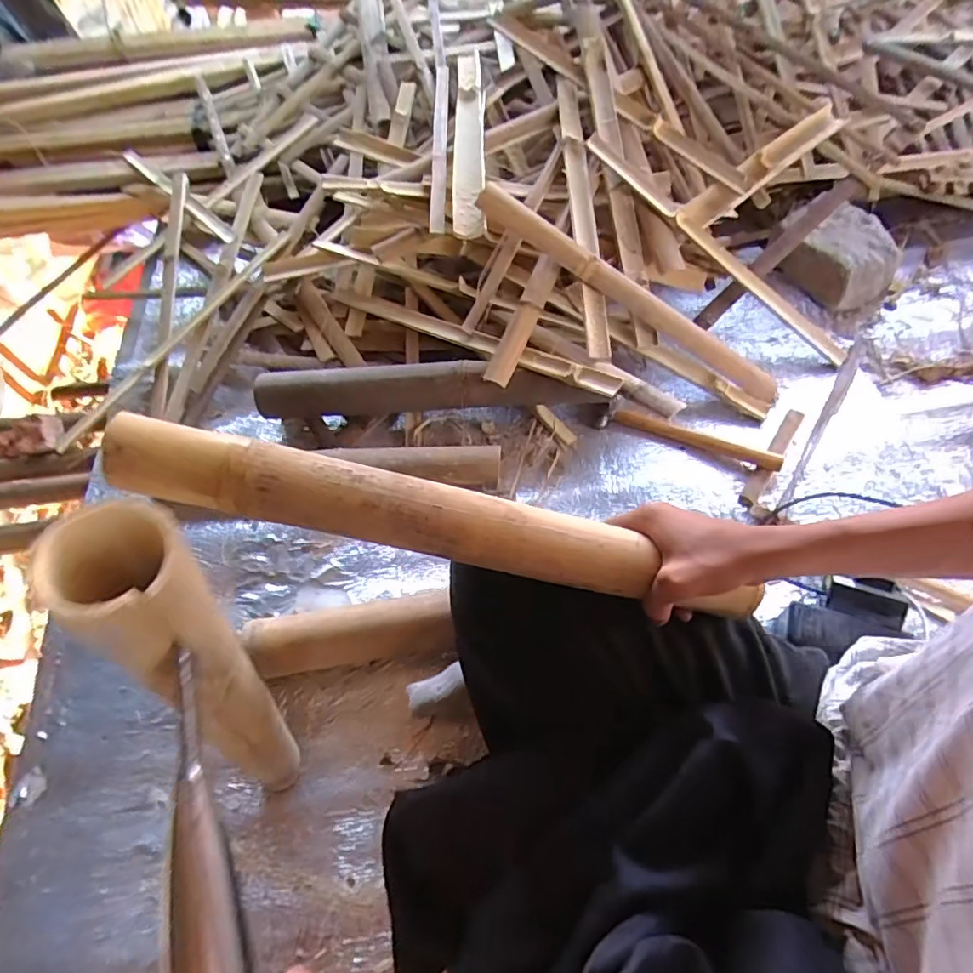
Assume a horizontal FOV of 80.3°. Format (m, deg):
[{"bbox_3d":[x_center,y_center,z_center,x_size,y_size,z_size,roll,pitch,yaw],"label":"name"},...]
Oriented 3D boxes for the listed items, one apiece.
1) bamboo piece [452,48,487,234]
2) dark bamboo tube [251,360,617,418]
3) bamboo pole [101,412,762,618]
[{"bbox_3d":[-0.027,-0.580,0.947,0.048,0.055,0.518,-2,55,2],"label":"bamboo piece"},{"bbox_3d":[-0.090,-0.150,0.852,0.498,0.052,0.055,1,55,4],"label":"dark bamboo tube"},{"bbox_3d":[-0.017,0.030,0.454,0.497,0.040,0.050,14,55,-13],"label":"bamboo pole"}]

